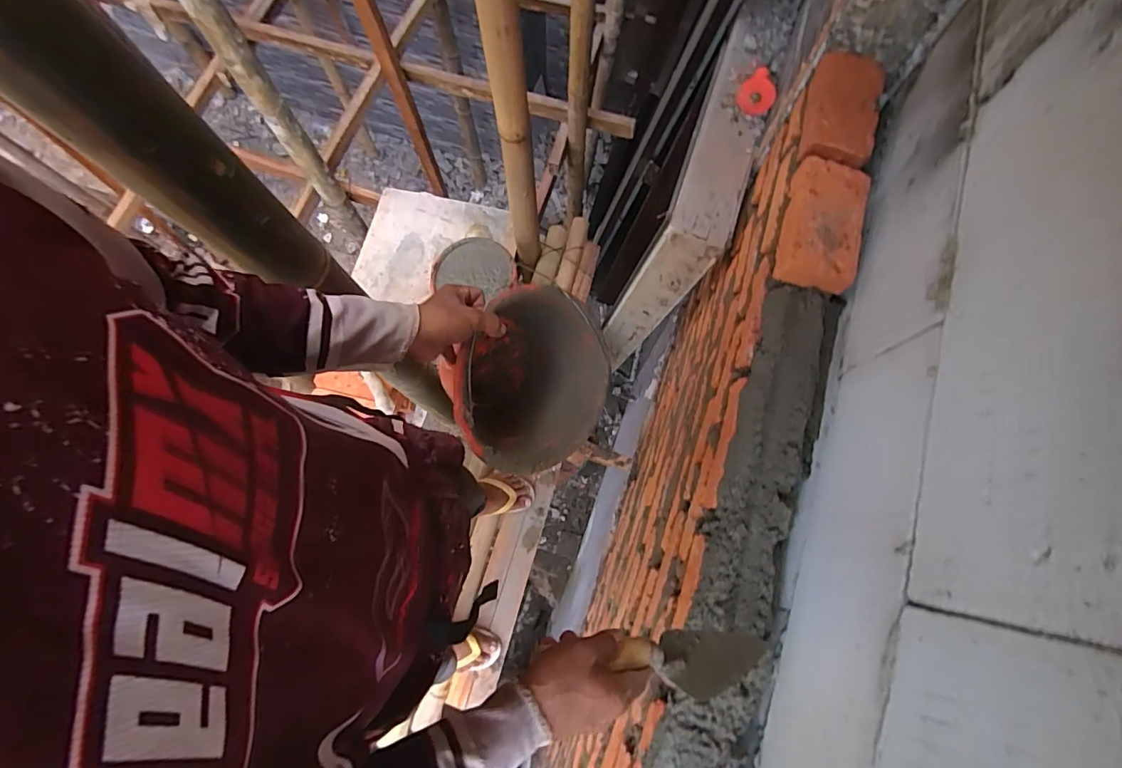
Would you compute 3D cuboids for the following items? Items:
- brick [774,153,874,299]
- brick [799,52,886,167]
[{"bbox_3d":[0.398,-0.245,0.747,0.114,0.048,0.211,15,74,4],"label":"brick"},{"bbox_3d":[0.460,-0.444,0.810,0.105,0.076,0.222,16,74,4],"label":"brick"}]

